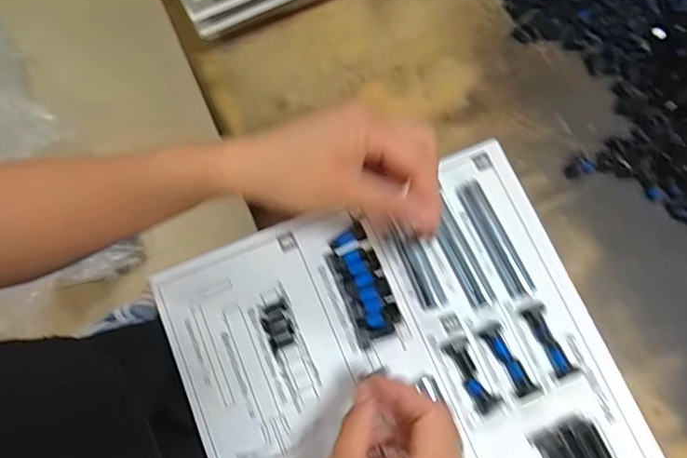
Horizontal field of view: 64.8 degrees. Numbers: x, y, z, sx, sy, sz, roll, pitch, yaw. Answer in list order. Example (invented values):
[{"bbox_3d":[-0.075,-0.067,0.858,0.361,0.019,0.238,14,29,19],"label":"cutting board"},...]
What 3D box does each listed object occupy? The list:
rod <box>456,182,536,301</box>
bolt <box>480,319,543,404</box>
[{"bbox_3d":[0.109,0.007,0.388,0.018,0.009,0.088,-25,77,-4],"label":"rod"},{"bbox_3d":[0.113,0.091,0.367,0.015,0.009,0.054,-28,77,-5],"label":"bolt"}]

